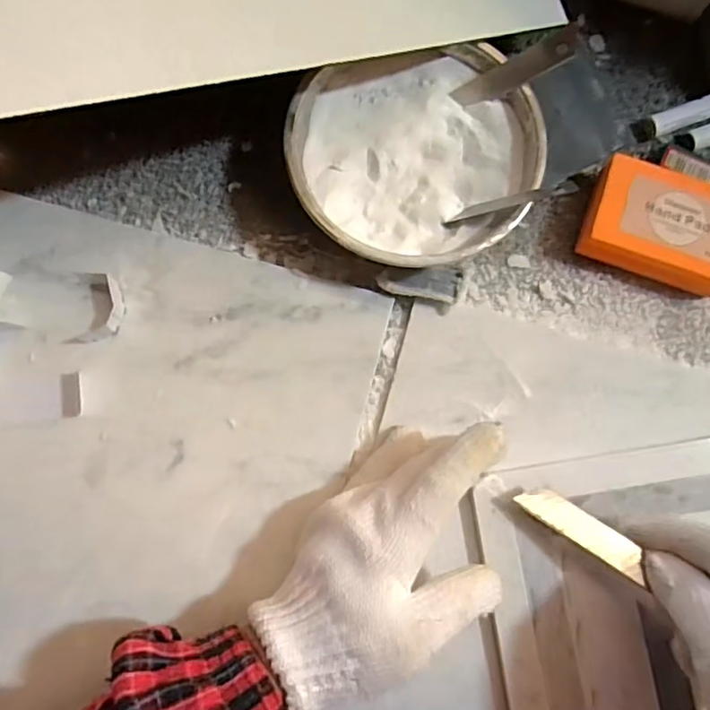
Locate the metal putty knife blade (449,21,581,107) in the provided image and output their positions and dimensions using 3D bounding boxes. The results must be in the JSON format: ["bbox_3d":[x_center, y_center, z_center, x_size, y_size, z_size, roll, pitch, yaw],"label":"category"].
[{"bbox_3d":[0.095,-0.167,0.355,0.076,0.006,0.017,-19,107,33],"label":"metal putty knife blade"}]

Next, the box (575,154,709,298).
[{"bbox_3d":[0.192,-0.078,0.377,0.096,0.027,0.072,18,81,2],"label":"box"}]

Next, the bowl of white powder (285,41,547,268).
[{"bbox_3d":[0.036,-0.115,0.364,0.142,0.042,0.134,0,81,-1],"label":"bowl of white powder"}]

